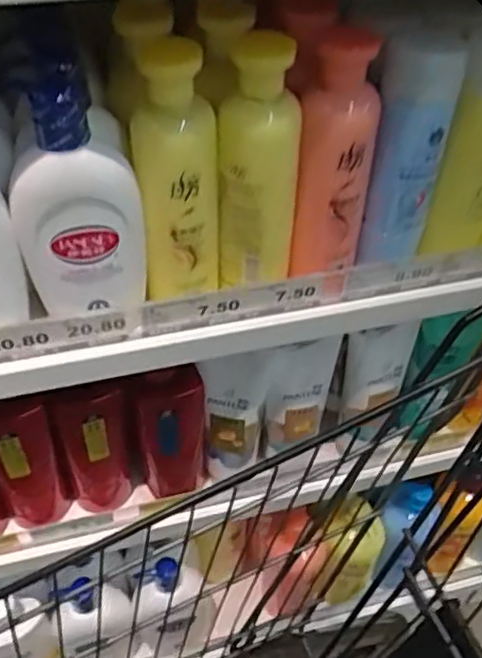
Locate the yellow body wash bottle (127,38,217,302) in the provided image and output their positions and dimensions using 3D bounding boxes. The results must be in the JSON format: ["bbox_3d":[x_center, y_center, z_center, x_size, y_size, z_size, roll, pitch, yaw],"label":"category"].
[{"bbox_3d":[-0.047,-0.108,0.484,0.068,0.187,0.047,-6,46,-7],"label":"yellow body wash bottle"}]

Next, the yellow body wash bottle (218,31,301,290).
[{"bbox_3d":[0.013,-0.119,0.498,0.066,0.188,0.052,3,46,2],"label":"yellow body wash bottle"}]

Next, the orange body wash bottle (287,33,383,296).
[{"bbox_3d":[0.073,-0.126,0.512,0.057,0.190,0.064,10,46,9],"label":"orange body wash bottle"}]

